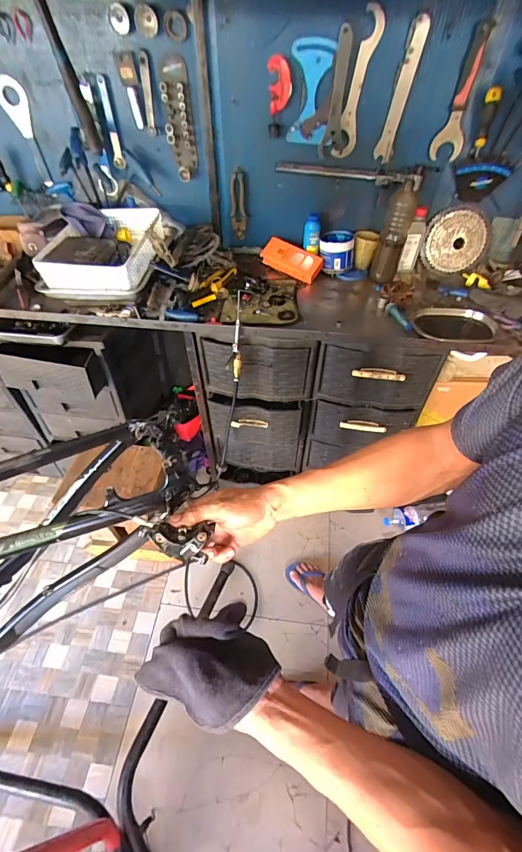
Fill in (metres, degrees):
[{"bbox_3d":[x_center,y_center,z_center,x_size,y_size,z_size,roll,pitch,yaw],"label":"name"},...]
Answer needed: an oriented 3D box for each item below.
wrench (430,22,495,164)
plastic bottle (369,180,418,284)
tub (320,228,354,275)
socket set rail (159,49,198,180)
[{"bbox_3d":[0.470,-0.766,0.864,0.071,0.242,0.012,13,59,10],"label":"wrench"},{"bbox_3d":[0.368,-0.528,1.033,0.076,0.243,0.062,16,51,13],"label":"plastic bottle"},{"bbox_3d":[0.230,-0.534,1.128,0.105,0.087,0.093,4,50,3],"label":"tub"},{"bbox_3d":[-0.217,-0.804,0.985,0.077,0.247,0.030,-10,50,-9],"label":"socket set rail"}]

